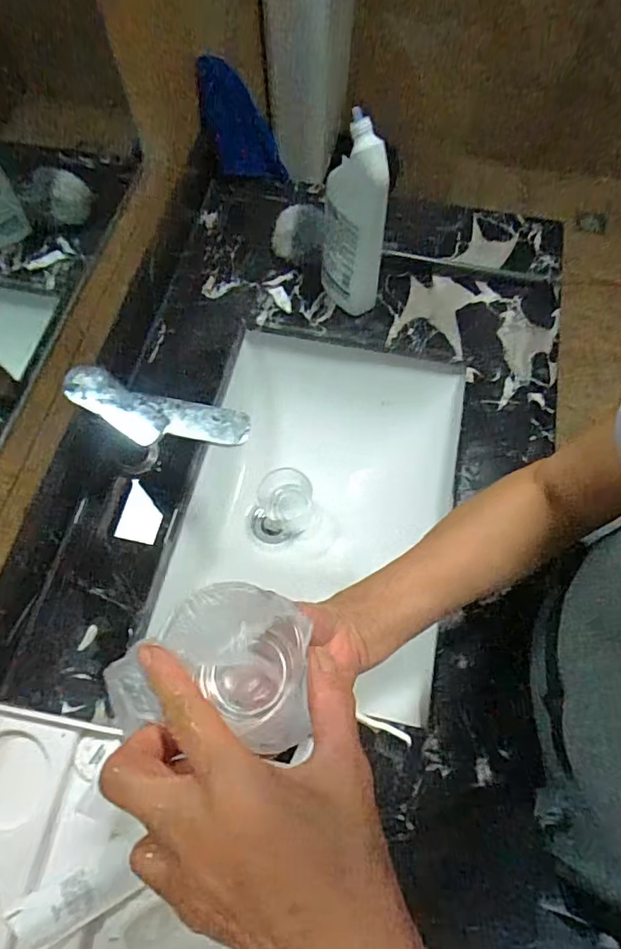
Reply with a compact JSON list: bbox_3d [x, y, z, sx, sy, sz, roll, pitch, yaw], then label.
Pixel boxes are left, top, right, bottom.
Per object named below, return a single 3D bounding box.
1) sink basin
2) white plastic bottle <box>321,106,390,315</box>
[{"bbox_3d":[-0.005,0.047,0.692,0.314,0.175,0.409,9,66,4],"label":"sink basin"},{"bbox_3d":[0.055,-0.296,0.623,0.078,0.234,0.083,6,66,2],"label":"white plastic bottle"}]

